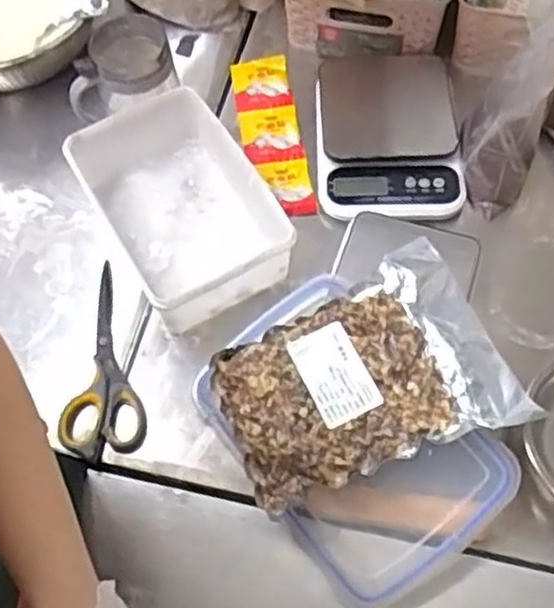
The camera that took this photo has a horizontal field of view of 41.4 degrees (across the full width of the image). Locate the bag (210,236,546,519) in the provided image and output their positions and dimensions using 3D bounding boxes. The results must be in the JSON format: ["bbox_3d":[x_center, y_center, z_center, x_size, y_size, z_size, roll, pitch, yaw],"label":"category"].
[{"bbox_3d":[0.068,0.057,0.608,0.229,0.040,0.168,-22,63,-8],"label":"bag"}]

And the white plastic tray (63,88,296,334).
[{"bbox_3d":[-0.098,-0.101,0.722,0.145,0.075,0.241,-29,64,-12],"label":"white plastic tray"}]

